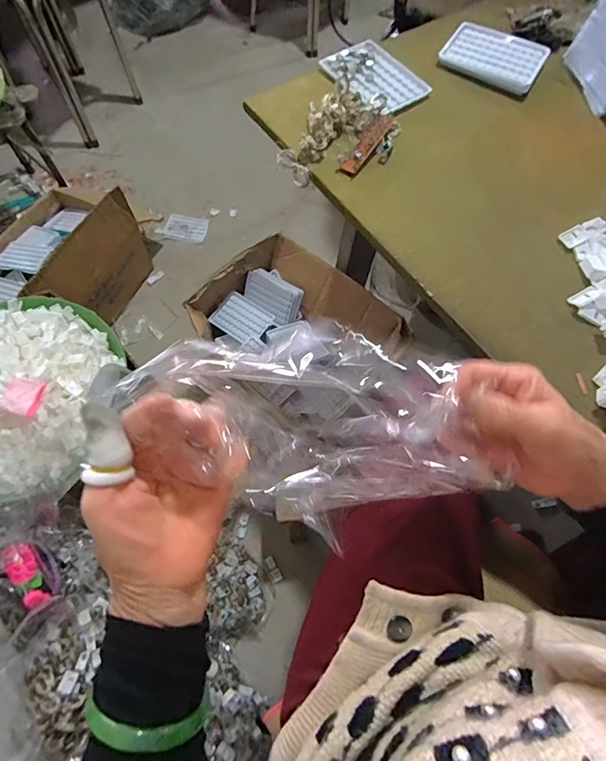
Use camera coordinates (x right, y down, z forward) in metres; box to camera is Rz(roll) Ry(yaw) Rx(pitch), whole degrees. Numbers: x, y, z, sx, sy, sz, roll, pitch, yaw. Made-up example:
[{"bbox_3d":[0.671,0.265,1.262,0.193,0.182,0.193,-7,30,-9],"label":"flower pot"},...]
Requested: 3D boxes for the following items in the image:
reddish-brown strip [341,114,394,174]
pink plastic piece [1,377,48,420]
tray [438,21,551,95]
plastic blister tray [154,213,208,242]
[{"bbox_3d":[0.077,-0.283,0.511,0.020,0.011,0.091,33,81,12],"label":"reddish-brown strip"},{"bbox_3d":[-0.478,0.026,0.729,0.057,0.014,0.062,11,66,2],"label":"pink plastic piece"},{"bbox_3d":[0.265,-0.451,0.596,0.132,0.014,0.102,30,68,10],"label":"tray"},{"bbox_3d":[-0.381,-0.482,1.358,0.145,0.010,0.104,10,66,-2],"label":"plastic blister tray"}]

